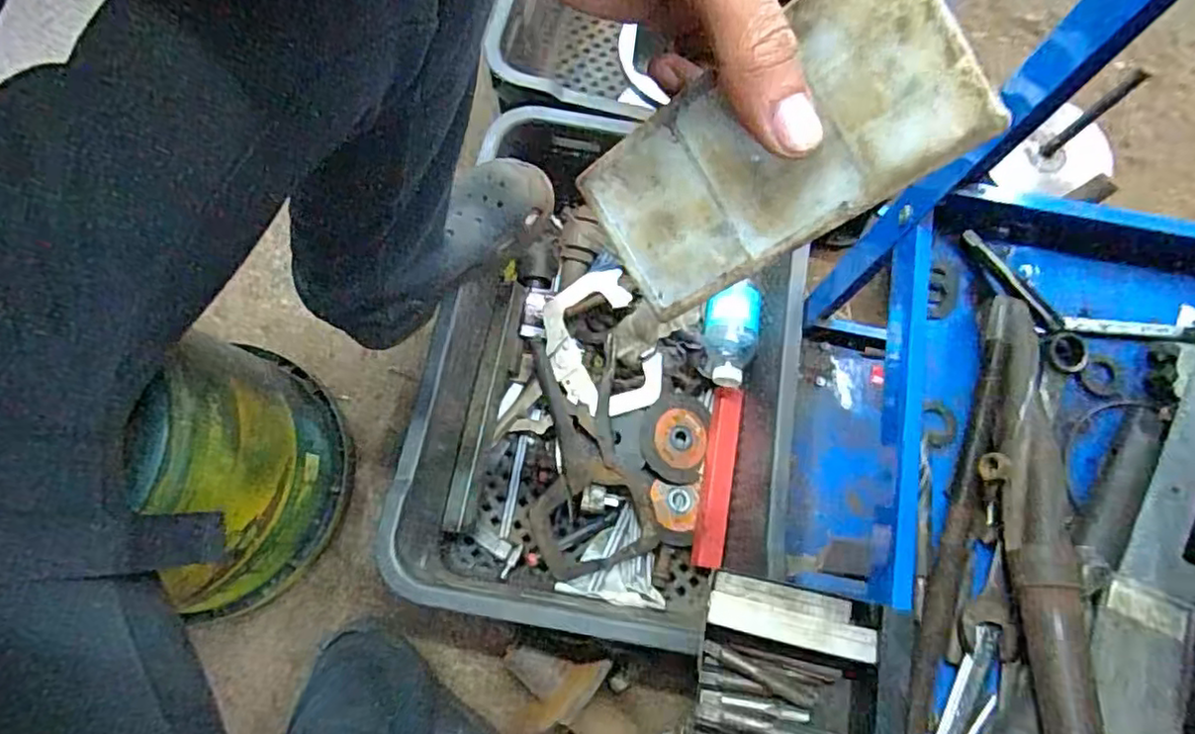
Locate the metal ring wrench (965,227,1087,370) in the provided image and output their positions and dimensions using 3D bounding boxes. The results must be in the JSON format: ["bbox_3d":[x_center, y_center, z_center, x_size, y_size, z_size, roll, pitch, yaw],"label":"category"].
[{"bbox_3d":[0.310,-0.051,0.475,0.027,0.014,0.120,-28,77,-8],"label":"metal ring wrench"}]

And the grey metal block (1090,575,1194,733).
[{"bbox_3d":[0.310,0.171,0.377,0.046,0.012,0.098,17,53,27],"label":"grey metal block"}]

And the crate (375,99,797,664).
[{"bbox_3d":[0.018,0.005,0.720,0.360,0.192,0.515,10,75,2],"label":"crate"}]

